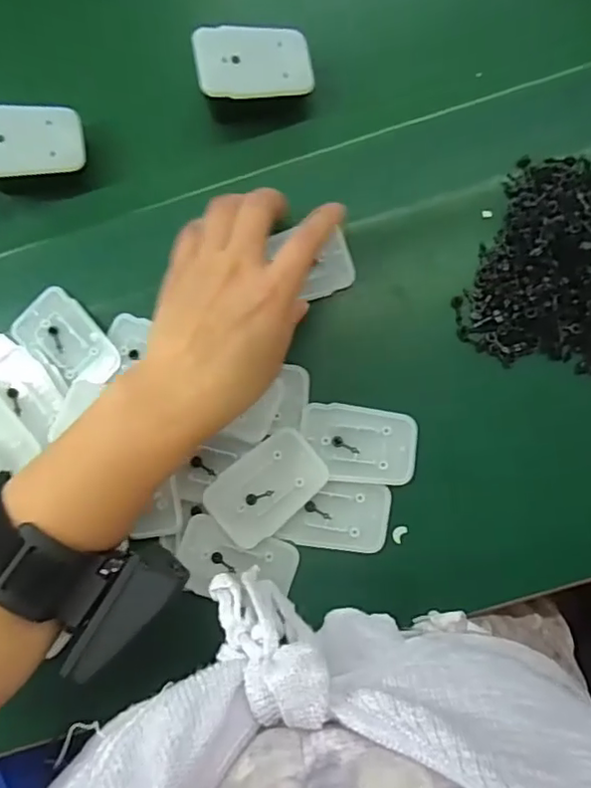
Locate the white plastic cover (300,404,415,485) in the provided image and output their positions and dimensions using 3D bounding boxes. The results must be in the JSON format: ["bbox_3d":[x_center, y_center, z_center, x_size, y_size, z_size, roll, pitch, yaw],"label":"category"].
[{"bbox_3d":[0.038,0.030,0.349,0.068,0.008,0.045,7,86,4],"label":"white plastic cover"}]

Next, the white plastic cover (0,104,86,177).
[{"bbox_3d":[-0.165,-0.154,0.350,0.069,0.006,0.041,-8,94,-18],"label":"white plastic cover"}]

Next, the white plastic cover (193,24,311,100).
[{"bbox_3d":[-0.024,-0.197,0.342,0.068,0.004,0.042,-11,87,-17],"label":"white plastic cover"}]

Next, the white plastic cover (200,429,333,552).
[{"bbox_3d":[-0.016,0.055,0.345,0.069,0.010,0.045,-40,84,-1],"label":"white plastic cover"}]

